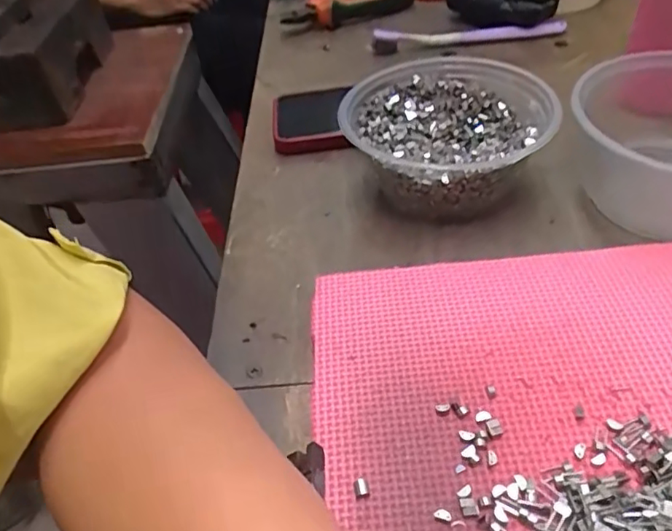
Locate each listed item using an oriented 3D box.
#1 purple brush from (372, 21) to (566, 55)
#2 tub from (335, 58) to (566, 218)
[{"bbox_3d":[0.131,-0.233,0.572,0.187,0.018,0.025,-3,44,3],"label":"purple brush"},{"bbox_3d":[0.077,-0.090,0.396,0.133,0.068,0.135,-3,44,3],"label":"tub"}]

